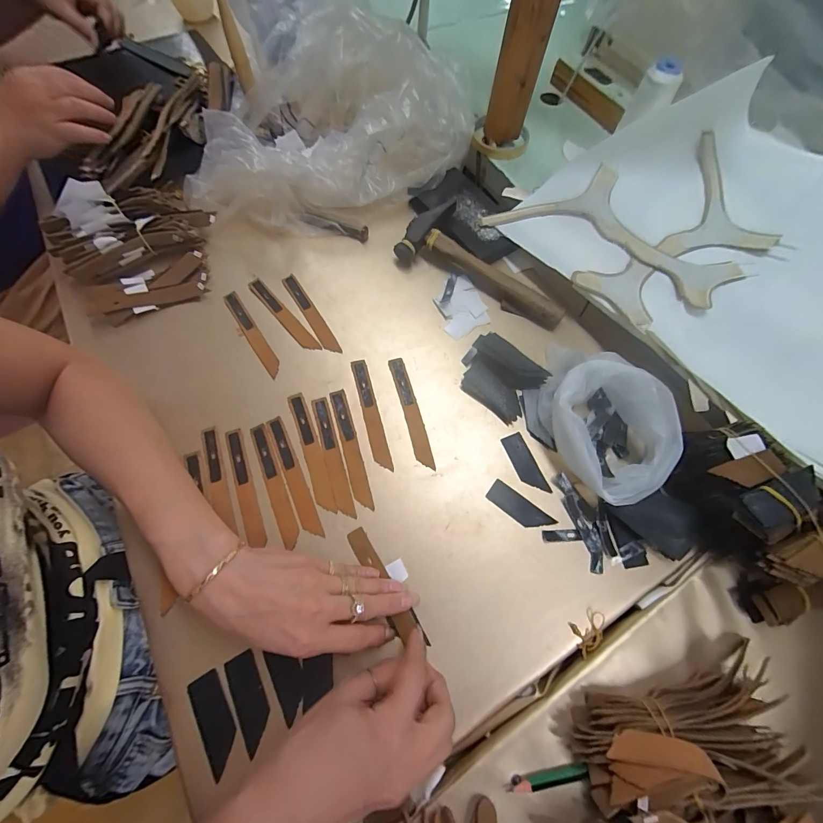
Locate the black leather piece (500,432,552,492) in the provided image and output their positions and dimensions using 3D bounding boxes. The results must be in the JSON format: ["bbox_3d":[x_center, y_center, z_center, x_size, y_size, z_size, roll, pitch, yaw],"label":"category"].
[{"bbox_3d":[0.113,0.053,0.351,0.023,0.004,0.063,-22,70,-10],"label":"black leather piece"}]

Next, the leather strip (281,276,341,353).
[{"bbox_3d":[-0.120,-0.117,0.418,0.017,0.005,0.125,-30,71,-13],"label":"leather strip"}]

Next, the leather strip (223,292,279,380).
[{"bbox_3d":[-0.183,-0.090,0.403,0.016,0.007,0.124,-33,72,-14],"label":"leather strip"}]

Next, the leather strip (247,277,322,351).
[{"bbox_3d":[-0.152,-0.114,0.415,0.019,0.007,0.126,-40,74,-16],"label":"leather strip"}]

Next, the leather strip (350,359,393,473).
[{"bbox_3d":[-0.043,0.002,0.369,0.017,0.005,0.124,-14,68,-7],"label":"leather strip"}]

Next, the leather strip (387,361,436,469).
[{"bbox_3d":[0.000,0.000,0.370,0.017,0.004,0.126,-14,68,-7],"label":"leather strip"}]

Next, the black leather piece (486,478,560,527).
[{"bbox_3d":[0.103,0.092,0.334,0.063,0.004,0.022,36,71,12],"label":"black leather piece"}]

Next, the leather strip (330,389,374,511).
[{"bbox_3d":[-0.061,0.035,0.353,0.017,0.004,0.126,-15,69,-7],"label":"leather strip"}]

